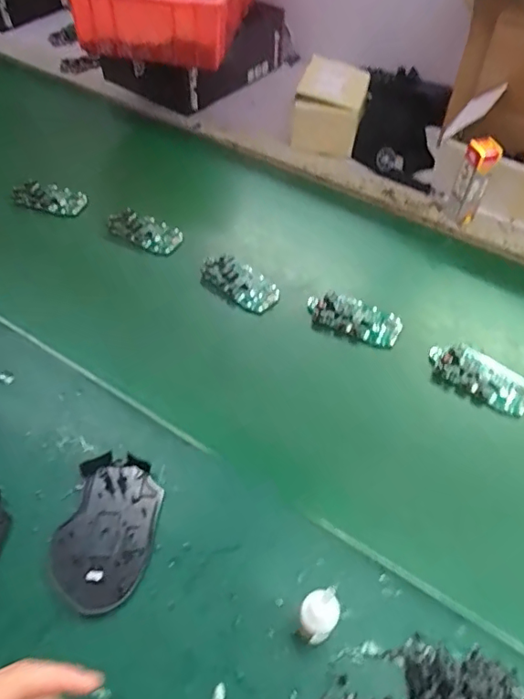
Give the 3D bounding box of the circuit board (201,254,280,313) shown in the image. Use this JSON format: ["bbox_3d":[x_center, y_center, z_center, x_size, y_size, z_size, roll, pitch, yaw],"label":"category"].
[{"bbox_3d":[-0.026,-0.075,0.599,0.095,0.009,0.047,37,59,24],"label":"circuit board"}]

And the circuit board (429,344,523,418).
[{"bbox_3d":[0.211,0.028,0.524,0.098,0.020,0.047,27,55,18],"label":"circuit board"}]

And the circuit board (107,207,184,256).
[{"bbox_3d":[-0.140,-0.142,0.645,0.093,0.013,0.044,22,54,15],"label":"circuit board"}]

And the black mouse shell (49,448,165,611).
[{"bbox_3d":[-0.121,0.139,0.420,0.071,0.012,0.115,9,51,5],"label":"black mouse shell"}]

